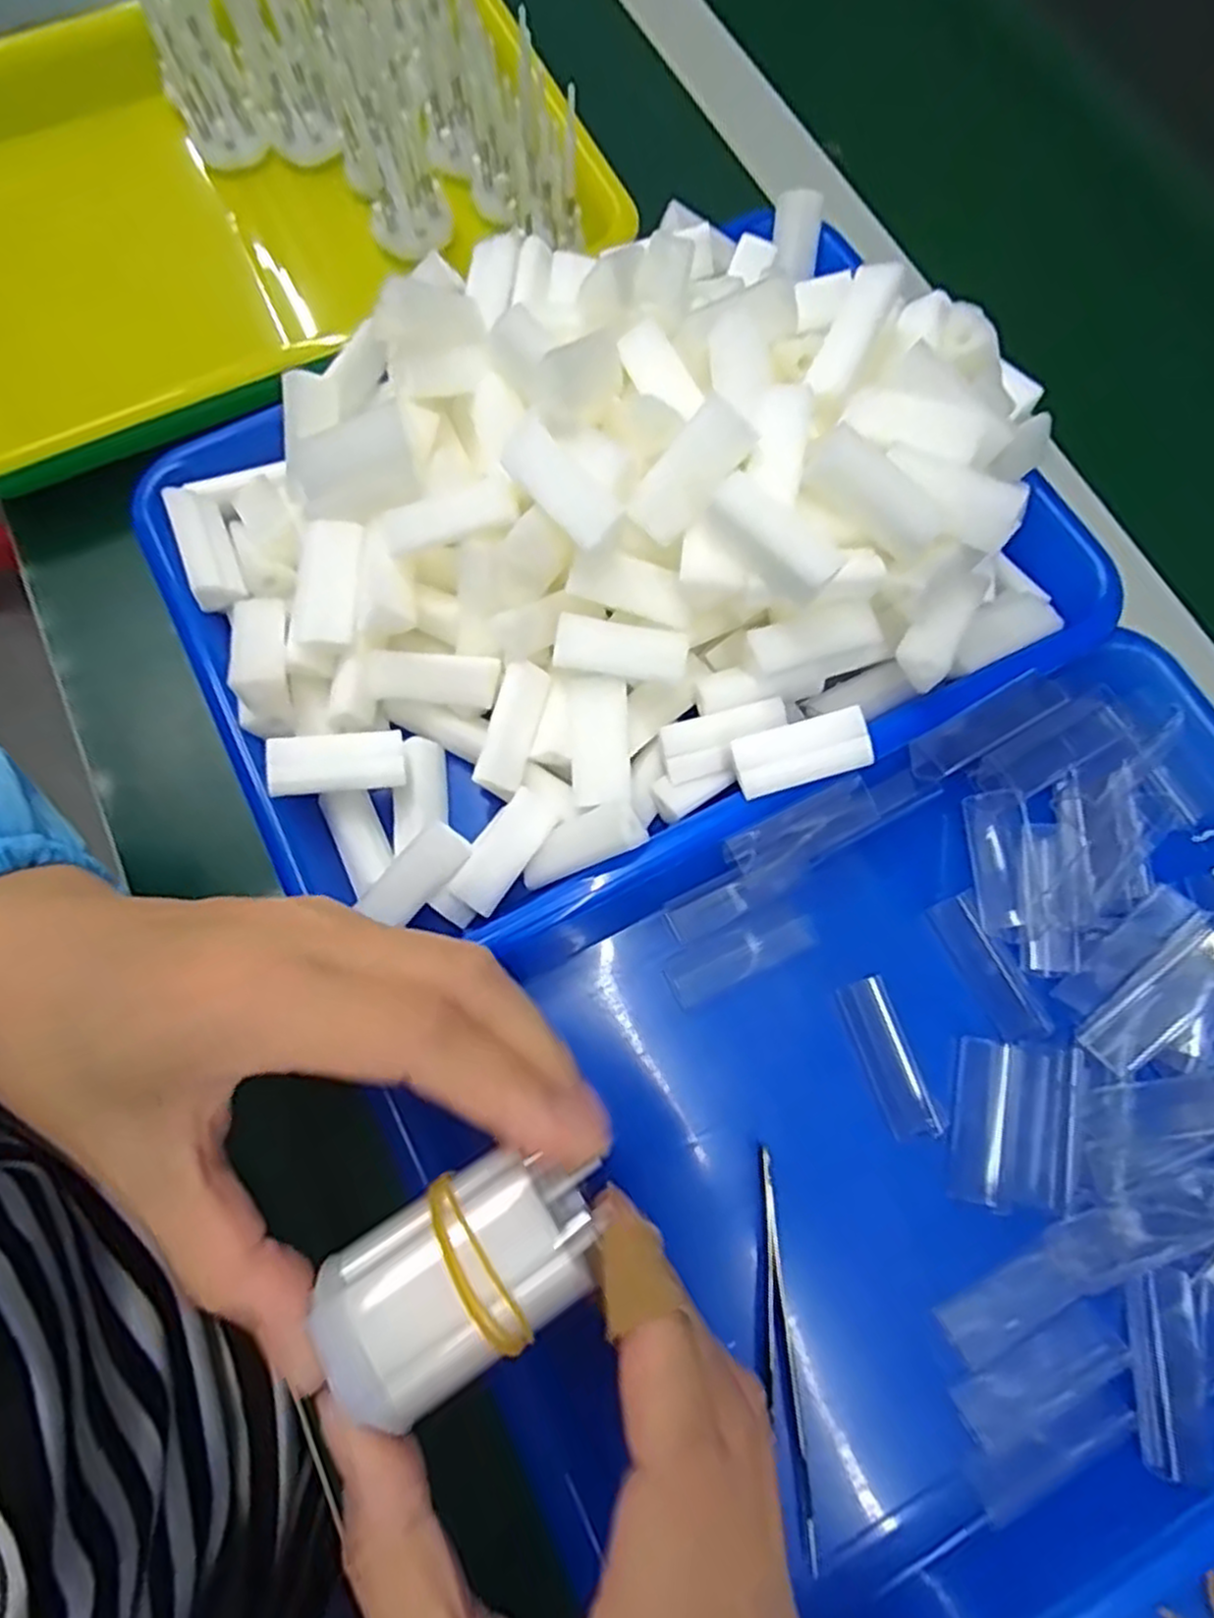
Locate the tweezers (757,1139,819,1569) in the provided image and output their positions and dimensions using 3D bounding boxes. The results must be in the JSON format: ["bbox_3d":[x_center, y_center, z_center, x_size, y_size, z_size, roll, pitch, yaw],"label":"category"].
[{"bbox_3d":[0.053,0.171,0.241,0.012,0.009,0.114,-4,74,-2],"label":"tweezers"}]

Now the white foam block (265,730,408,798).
[{"bbox_3d":[-0.095,-0.017,0.268,0.044,0.011,0.021,-9,75,-3],"label":"white foam block"}]

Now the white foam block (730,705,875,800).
[{"bbox_3d":[0.067,-0.018,0.265,0.045,0.019,0.020,-14,75,-5],"label":"white foam block"}]

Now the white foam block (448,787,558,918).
[{"bbox_3d":[-0.037,0.015,0.271,0.019,0.007,0.044,36,77,9],"label":"white foam block"}]

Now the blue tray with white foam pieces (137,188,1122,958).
[{"bbox_3d":[0.000,-0.106,0.276,0.311,0.076,0.239,-26,76,-8],"label":"blue tray with white foam pieces"}]

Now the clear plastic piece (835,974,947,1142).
[{"bbox_3d":[0.101,0.088,0.270,0.018,0.006,0.054,-17,75,-5],"label":"clear plastic piece"}]

